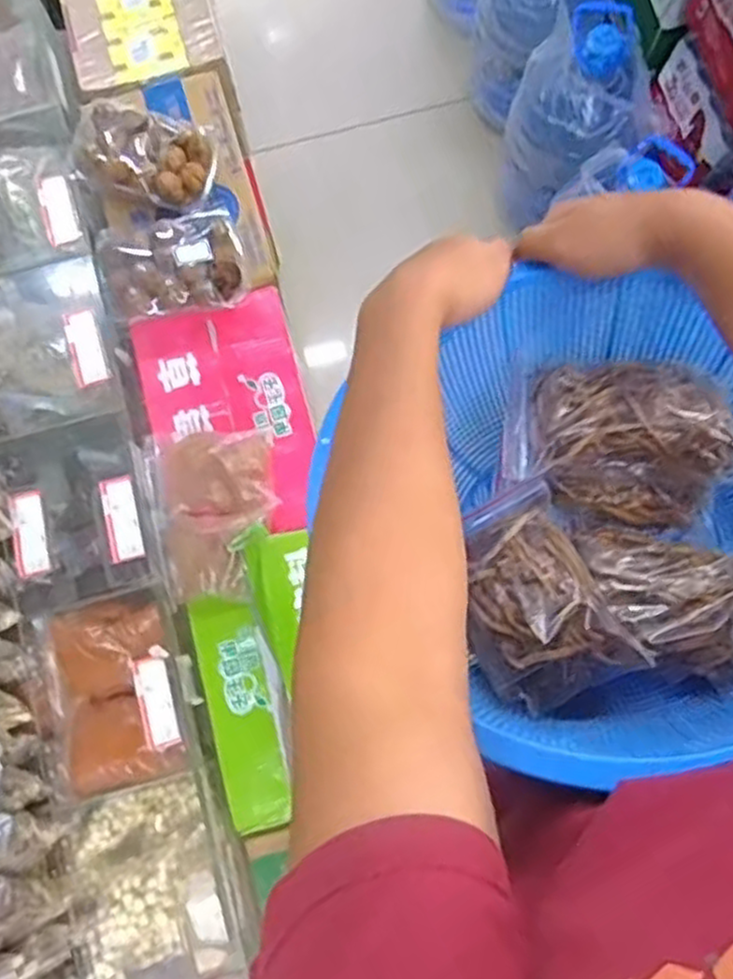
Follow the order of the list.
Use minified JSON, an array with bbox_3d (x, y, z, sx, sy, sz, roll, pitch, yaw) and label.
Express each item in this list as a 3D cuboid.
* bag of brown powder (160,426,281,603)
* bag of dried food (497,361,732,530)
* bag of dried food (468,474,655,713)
[{"bbox_3d":[-0.172,0.028,0.874,0.129,0.029,0.193,-9,80,-1],"label":"bag of brown powder"},{"bbox_3d":[0.174,-0.040,0.516,0.141,0.064,0.110,14,80,3],"label":"bag of dried food"},{"bbox_3d":[0.099,0.067,0.503,0.105,0.043,0.165,-24,48,-1],"label":"bag of dried food"}]

